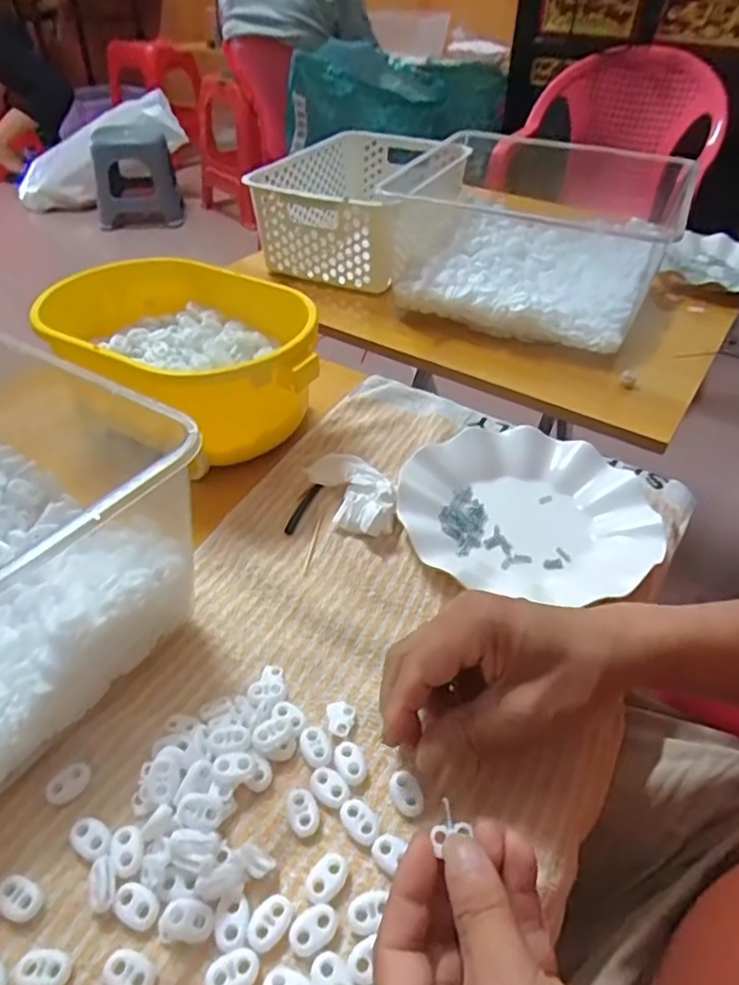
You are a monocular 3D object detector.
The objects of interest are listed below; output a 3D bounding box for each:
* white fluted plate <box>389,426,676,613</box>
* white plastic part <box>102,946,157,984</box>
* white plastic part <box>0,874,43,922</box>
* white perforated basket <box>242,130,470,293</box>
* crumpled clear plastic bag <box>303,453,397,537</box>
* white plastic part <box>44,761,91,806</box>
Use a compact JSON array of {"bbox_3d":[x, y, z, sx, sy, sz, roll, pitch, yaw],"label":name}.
[{"bbox_3d":[0.117,0.003,0.475,0.181,0.025,0.171,5,42,4],"label":"white fluted plate"},{"bbox_3d":[-0.102,0.204,0.262,0.023,0.007,0.015,18,44,18],"label":"white plastic part"},{"bbox_3d":[-0.159,0.185,0.281,0.022,0.008,0.014,19,44,19],"label":"white plastic part"},{"bbox_3d":[-0.015,-0.397,0.853,0.199,0.108,0.319,17,44,17],"label":"white perforated basket"},{"bbox_3d":[-0.009,0.003,0.472,0.053,0.024,0.080,-15,44,-18],"label":"crumpled clear plastic bag"},{"bbox_3d":[-0.155,0.150,0.319,0.015,0.007,0.021,25,47,25],"label":"white plastic part"}]

